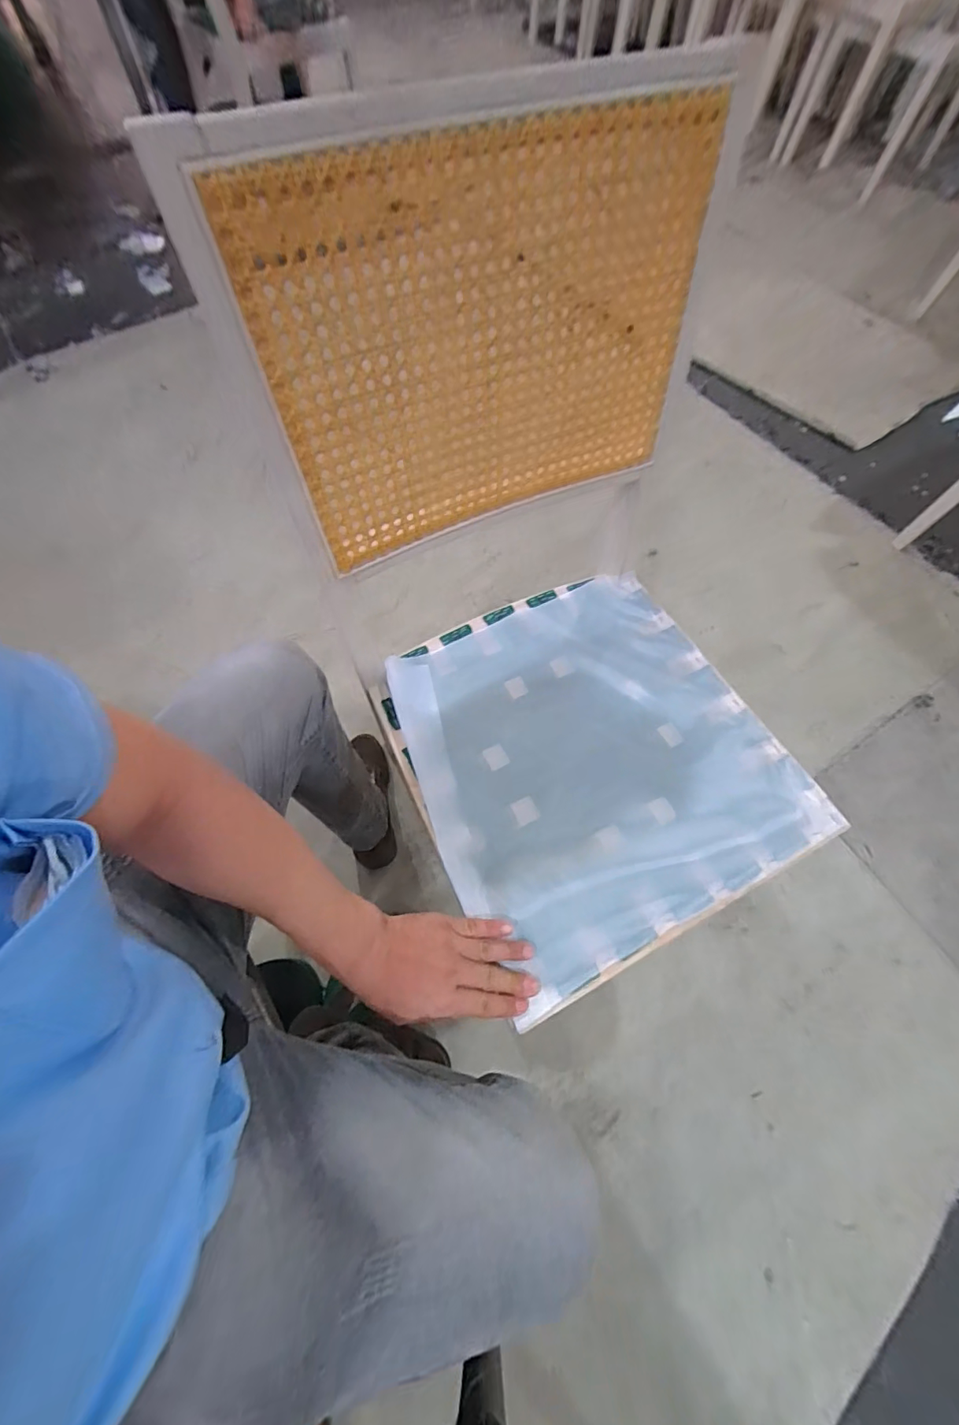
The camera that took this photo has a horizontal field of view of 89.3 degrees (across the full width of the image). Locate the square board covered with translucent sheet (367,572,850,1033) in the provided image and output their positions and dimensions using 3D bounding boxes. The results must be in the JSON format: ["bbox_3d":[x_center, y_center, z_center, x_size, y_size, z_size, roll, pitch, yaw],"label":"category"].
[{"bbox_3d":[0.130,0.042,0.603,0.425,0.032,0.446,-26,69,-10],"label":"square board covered with translucent sheet"}]

